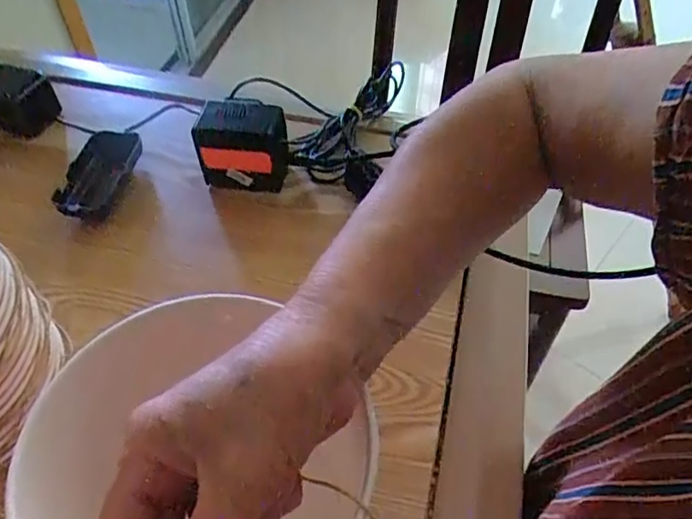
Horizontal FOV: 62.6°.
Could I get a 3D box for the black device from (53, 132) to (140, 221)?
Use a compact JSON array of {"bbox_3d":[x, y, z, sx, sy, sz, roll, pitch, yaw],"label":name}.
[{"bbox_3d":[-0.243,-0.084,0.561,0.051,0.030,0.114,3,49,3],"label":"black device"}]

